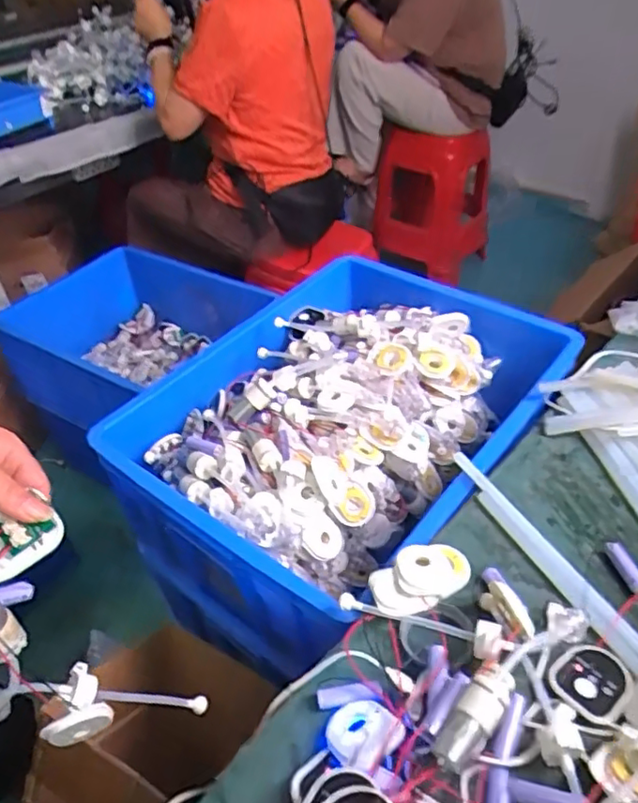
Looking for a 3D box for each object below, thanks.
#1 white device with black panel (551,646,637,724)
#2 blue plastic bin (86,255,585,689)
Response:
[{"bbox_3d":[0.207,0.211,0.458,0.051,0.014,0.061,25,49,28],"label":"white device with black panel"},{"bbox_3d":[0.036,0.074,0.848,0.422,0.291,0.528,29,51,31],"label":"blue plastic bin"}]

